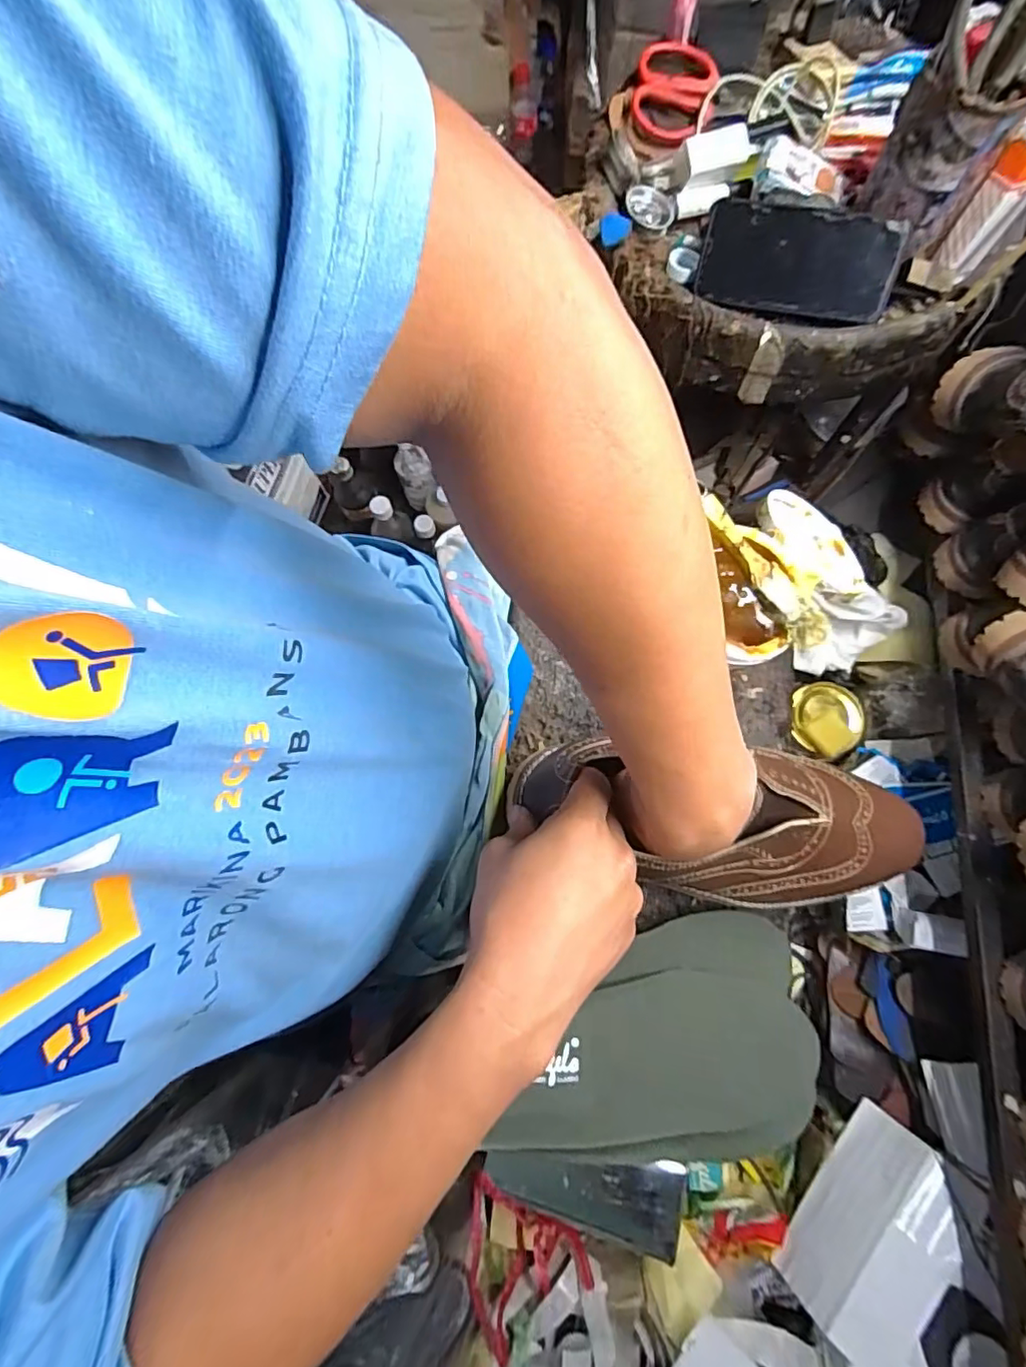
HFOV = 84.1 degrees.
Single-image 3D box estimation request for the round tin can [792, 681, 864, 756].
[{"bbox_3d":[0.454,0.052,0.816,0.099,0.018,0.103,0,74,1],"label":"round tin can"}]

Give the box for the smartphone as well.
[{"bbox_3d":[0.244,-0.363,0.490,0.157,0.010,0.075,16,117,10],"label":"smartphone"}]

